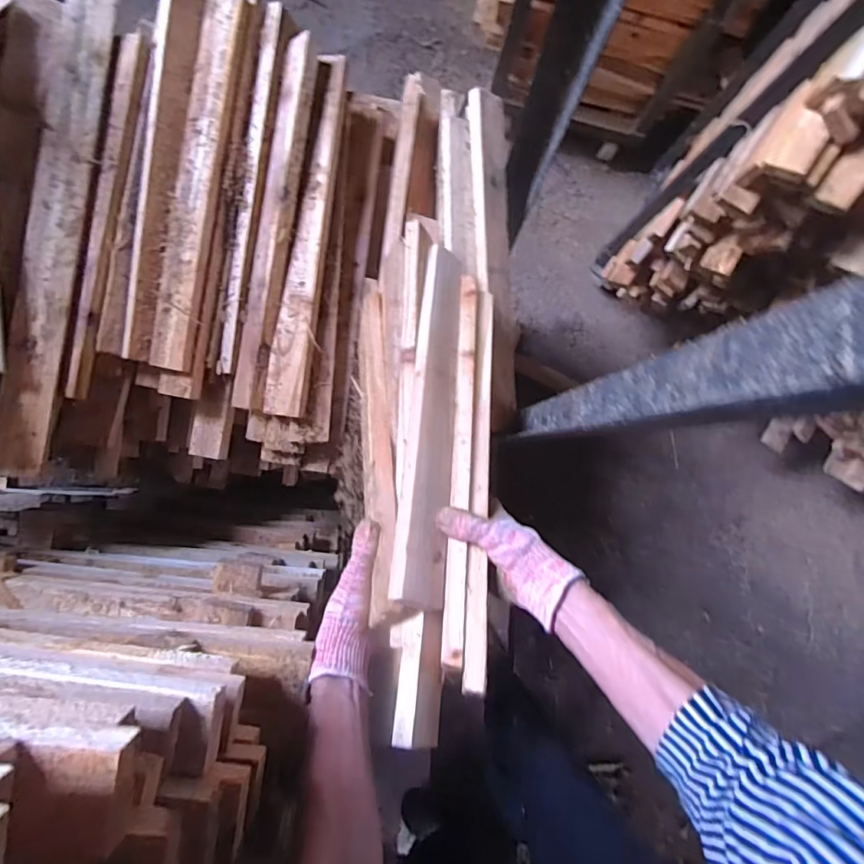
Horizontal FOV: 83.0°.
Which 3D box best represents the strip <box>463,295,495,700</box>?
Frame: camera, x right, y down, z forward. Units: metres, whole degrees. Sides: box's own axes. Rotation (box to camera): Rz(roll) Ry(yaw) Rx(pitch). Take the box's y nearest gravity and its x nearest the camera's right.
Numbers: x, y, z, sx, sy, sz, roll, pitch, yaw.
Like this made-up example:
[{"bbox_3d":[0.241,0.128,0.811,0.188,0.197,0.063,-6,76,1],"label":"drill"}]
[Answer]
[{"bbox_3d":[0.056,0.020,0.548,0.020,0.008,0.476,7,60,-2],"label":"strip"}]

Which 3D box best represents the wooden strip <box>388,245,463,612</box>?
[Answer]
[{"bbox_3d":[0.005,-0.044,0.563,0.055,0.013,0.464,22,55,-27],"label":"wooden strip"}]

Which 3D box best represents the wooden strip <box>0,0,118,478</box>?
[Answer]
[{"bbox_3d":[-0.465,-0.252,0.598,0.055,0.030,0.605,6,87,-2],"label":"wooden strip"}]

